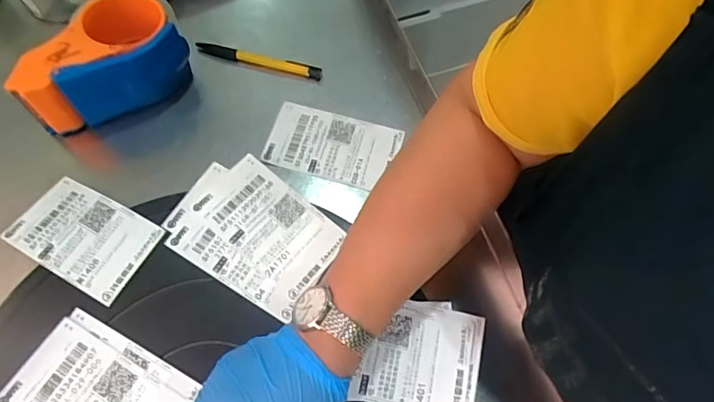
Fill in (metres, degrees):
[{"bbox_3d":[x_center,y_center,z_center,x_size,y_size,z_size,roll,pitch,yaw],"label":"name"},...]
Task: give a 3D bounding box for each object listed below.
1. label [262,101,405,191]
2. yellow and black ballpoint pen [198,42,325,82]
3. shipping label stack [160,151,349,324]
[{"bbox_3d":[-0.025,-0.056,0.474,0.122,0.009,0.072,14,66,5],"label":"label"},{"bbox_3d":[-0.105,-0.153,0.509,0.137,0.012,0.013,15,66,5],"label":"yellow and black ballpoint pen"},{"bbox_3d":[-0.092,0.025,0.416,0.141,0.004,0.105,33,70,13],"label":"shipping label stack"}]

